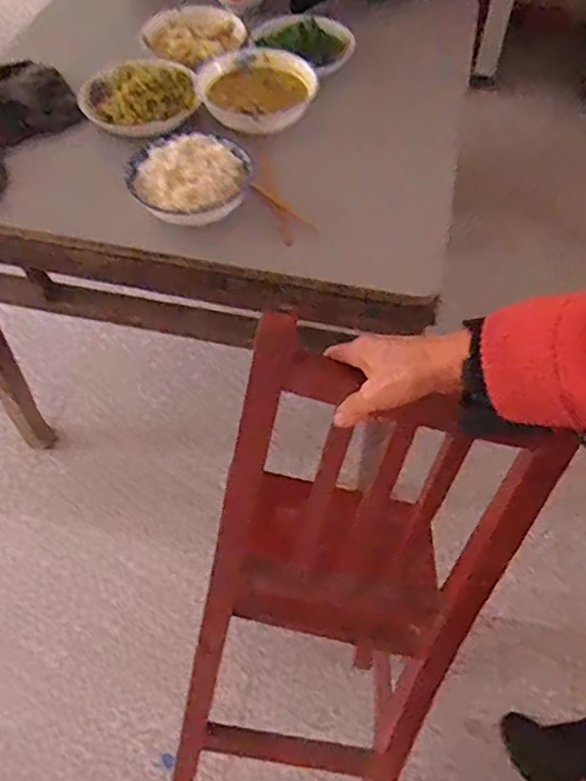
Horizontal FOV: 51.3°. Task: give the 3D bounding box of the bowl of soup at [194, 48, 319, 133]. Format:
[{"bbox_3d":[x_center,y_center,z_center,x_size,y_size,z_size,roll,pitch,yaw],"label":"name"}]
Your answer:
[{"bbox_3d":[-0.057,-0.452,0.926,0.148,0.064,0.150,-2,56,4],"label":"bowl of soup"}]

